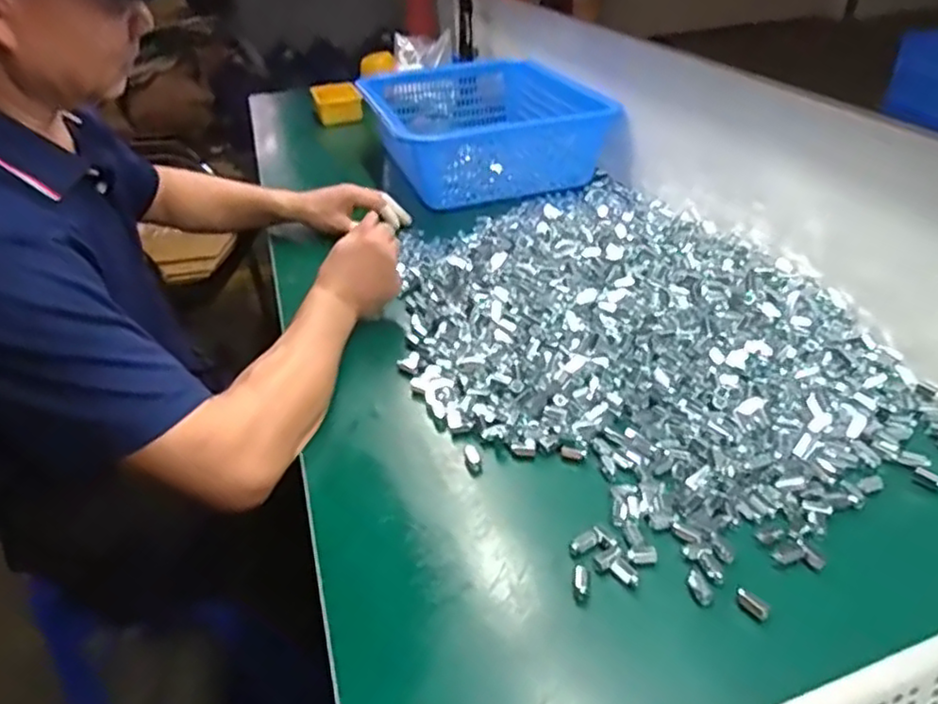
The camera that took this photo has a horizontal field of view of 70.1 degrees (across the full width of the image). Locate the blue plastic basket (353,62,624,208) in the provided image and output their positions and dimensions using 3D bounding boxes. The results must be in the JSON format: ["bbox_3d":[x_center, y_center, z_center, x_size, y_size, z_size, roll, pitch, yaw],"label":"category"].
[{"bbox_3d":[0.015,-0.410,1.209,0.346,0.121,0.445,-12,36,-10],"label":"blue plastic basket"}]

